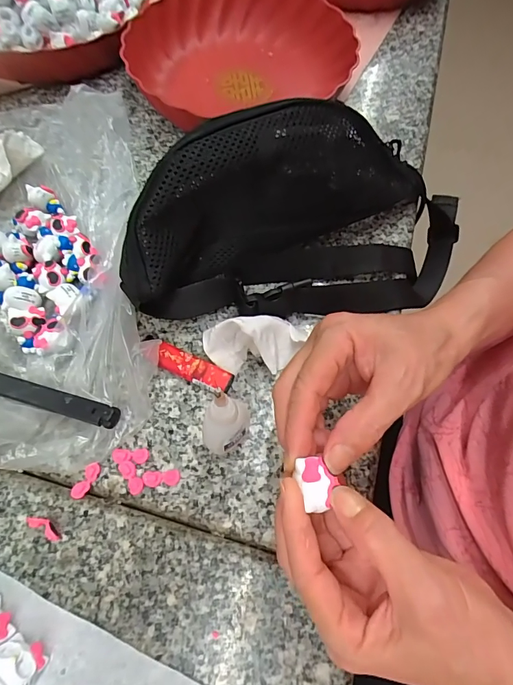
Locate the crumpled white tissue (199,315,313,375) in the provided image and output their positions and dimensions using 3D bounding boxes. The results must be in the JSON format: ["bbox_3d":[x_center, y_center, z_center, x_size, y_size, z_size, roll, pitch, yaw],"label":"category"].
[{"bbox_3d":[0.000,0.001,0.298,0.075,0.038,0.036,-10,64,-7],"label":"crumpled white tissue"}]

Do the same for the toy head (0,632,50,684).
[{"bbox_3d":[-0.130,0.175,0.215,0.025,0.020,0.021,15,64,5],"label":"toy head"}]

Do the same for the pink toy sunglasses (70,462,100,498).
[{"bbox_3d":[-0.116,0.093,0.268,0.011,0.006,0.025,25,65,10],"label":"pink toy sunglasses"}]

